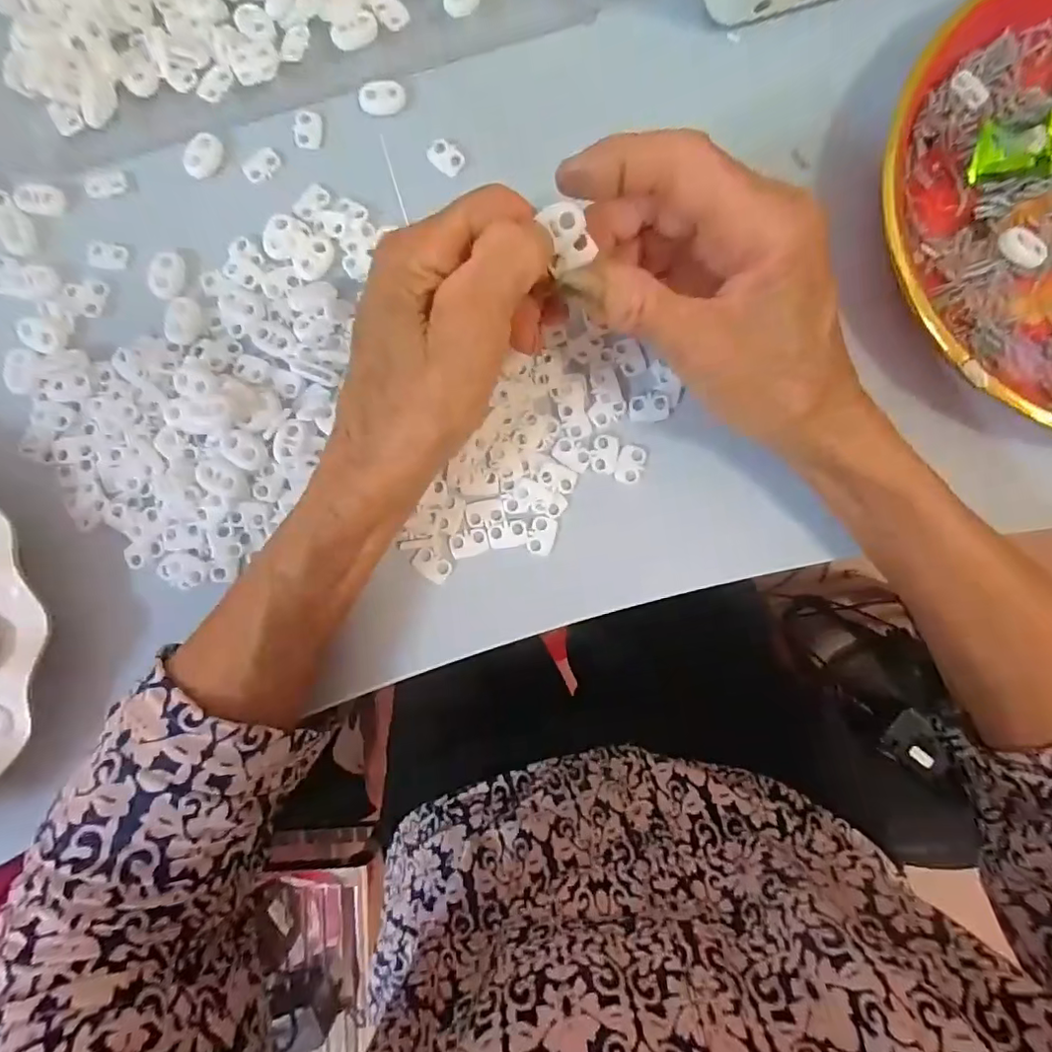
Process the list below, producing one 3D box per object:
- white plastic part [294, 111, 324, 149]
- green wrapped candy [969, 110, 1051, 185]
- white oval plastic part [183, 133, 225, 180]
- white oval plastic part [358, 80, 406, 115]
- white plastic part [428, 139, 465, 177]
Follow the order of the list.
[{"bbox_3d":[-0.106,-0.194,0.275,0.013,0.004,0.017,8,88,1],"label":"white plastic part"},{"bbox_3d":[0.225,-0.172,0.255,0.047,0.021,0.022,-14,87,-12],"label":"green wrapped candy"},{"bbox_3d":[-0.156,-0.178,0.270,0.015,0.006,0.021,30,88,2],"label":"white oval plastic part"},{"bbox_3d":[-0.070,-0.208,0.273,0.022,0.007,0.013,-2,87,1],"label":"white oval plastic part"},{"bbox_3d":[-0.039,-0.180,0.274,0.018,0.004,0.012,37,89,2],"label":"white plastic part"}]

